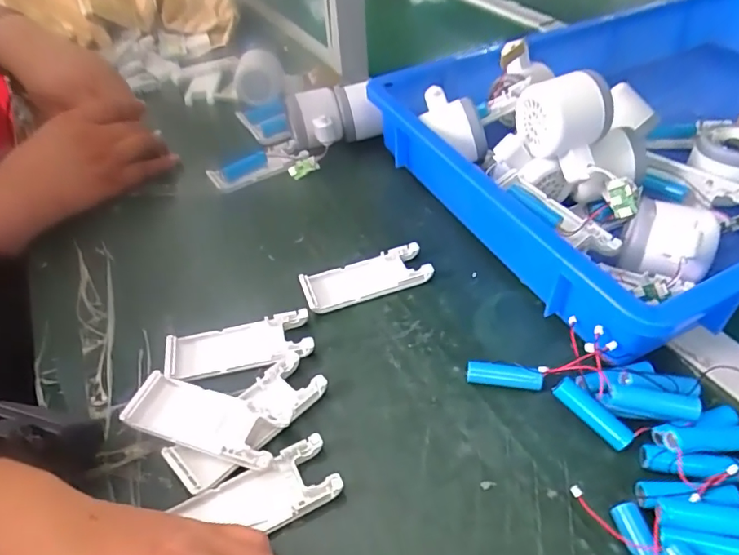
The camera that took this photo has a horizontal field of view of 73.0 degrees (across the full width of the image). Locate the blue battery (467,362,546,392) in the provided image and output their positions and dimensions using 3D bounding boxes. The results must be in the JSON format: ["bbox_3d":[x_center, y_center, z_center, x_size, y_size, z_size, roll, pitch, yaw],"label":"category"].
[{"bbox_3d":[0.092,0.067,0.339,0.050,0.017,0.011,5,47,11],"label":"blue battery"}]

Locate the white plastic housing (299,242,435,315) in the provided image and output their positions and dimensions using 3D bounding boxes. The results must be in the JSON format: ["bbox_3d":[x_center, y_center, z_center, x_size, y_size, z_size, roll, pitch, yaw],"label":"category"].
[{"bbox_3d":[-0.003,0.000,0.417,0.104,0.013,0.041,-17,47,-10],"label":"white plastic housing"}]

